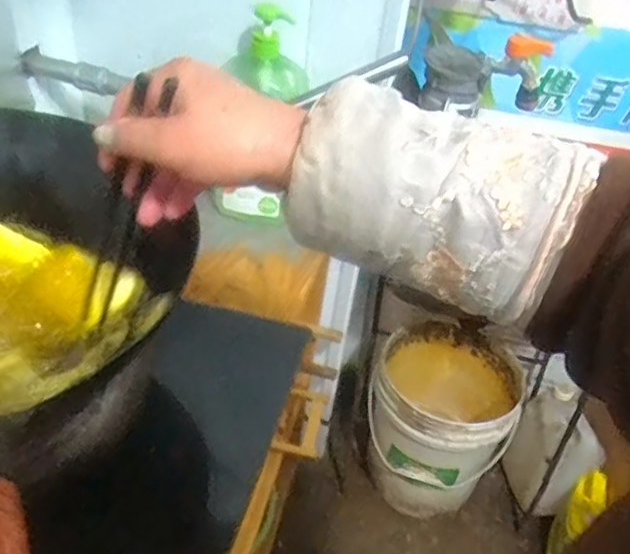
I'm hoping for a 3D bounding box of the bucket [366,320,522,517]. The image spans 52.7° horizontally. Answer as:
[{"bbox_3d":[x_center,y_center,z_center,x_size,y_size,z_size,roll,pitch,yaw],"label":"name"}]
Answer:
[{"bbox_3d":[0.290,0.325,1.496,0.317,0.364,0.357,21,41,16],"label":"bucket"}]

